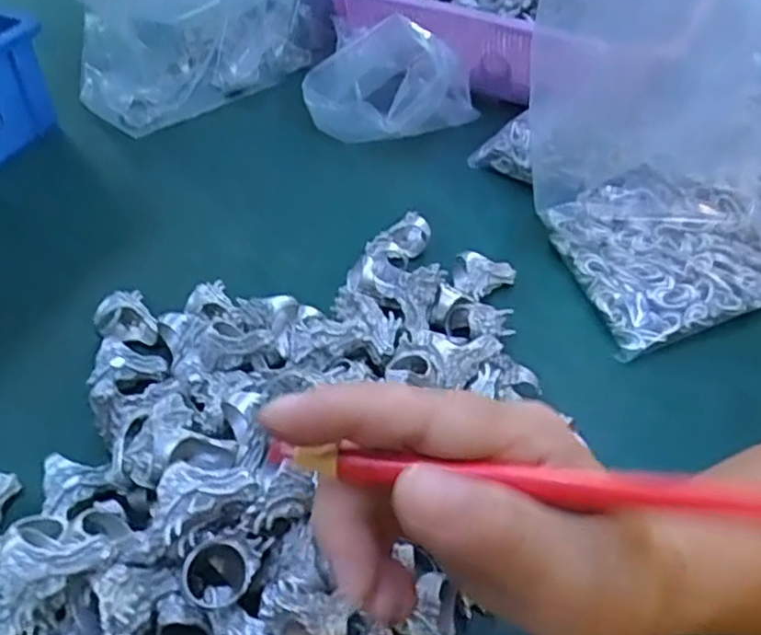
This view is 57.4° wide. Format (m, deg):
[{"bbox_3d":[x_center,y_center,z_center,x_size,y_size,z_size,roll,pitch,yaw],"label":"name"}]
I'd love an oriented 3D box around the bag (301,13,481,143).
[{"bbox_3d":[0.004,-0.184,0.526,0.128,0.080,0.093,24,52,22],"label":"bag"}]

